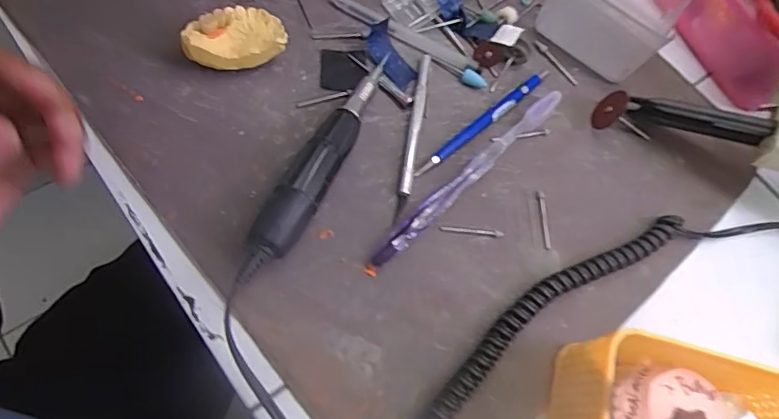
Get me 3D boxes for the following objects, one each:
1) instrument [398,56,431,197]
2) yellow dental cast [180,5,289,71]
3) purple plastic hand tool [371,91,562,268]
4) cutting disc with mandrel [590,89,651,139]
[{"bbox_3d":[0.019,-0.063,0.361,0.009,0.008,0.116,12,65,-5],"label":"instrument"},{"bbox_3d":[-0.103,-0.116,0.343,0.064,0.022,0.035,-11,70,-15],"label":"yellow dental cast"},{"bbox_3d":[0.055,-0.025,0.348,0.182,0.011,0.013,-41,79,-23],"label":"purple plastic hand tool"},{"bbox_3d":[0.176,-0.066,0.385,0.044,0.022,0.027,40,66,8],"label":"cutting disc with mandrel"}]

